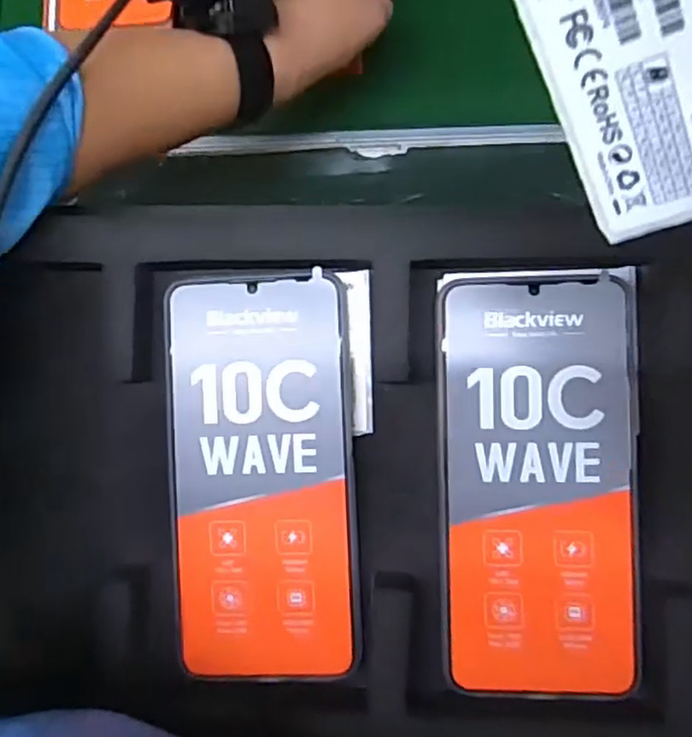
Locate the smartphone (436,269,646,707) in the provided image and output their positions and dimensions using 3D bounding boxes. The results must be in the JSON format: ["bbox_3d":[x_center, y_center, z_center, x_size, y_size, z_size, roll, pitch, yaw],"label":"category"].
[{"bbox_3d":[0.080,0.047,0.274,0.078,0.014,0.168,-1,83,5],"label":"smartphone"}]

